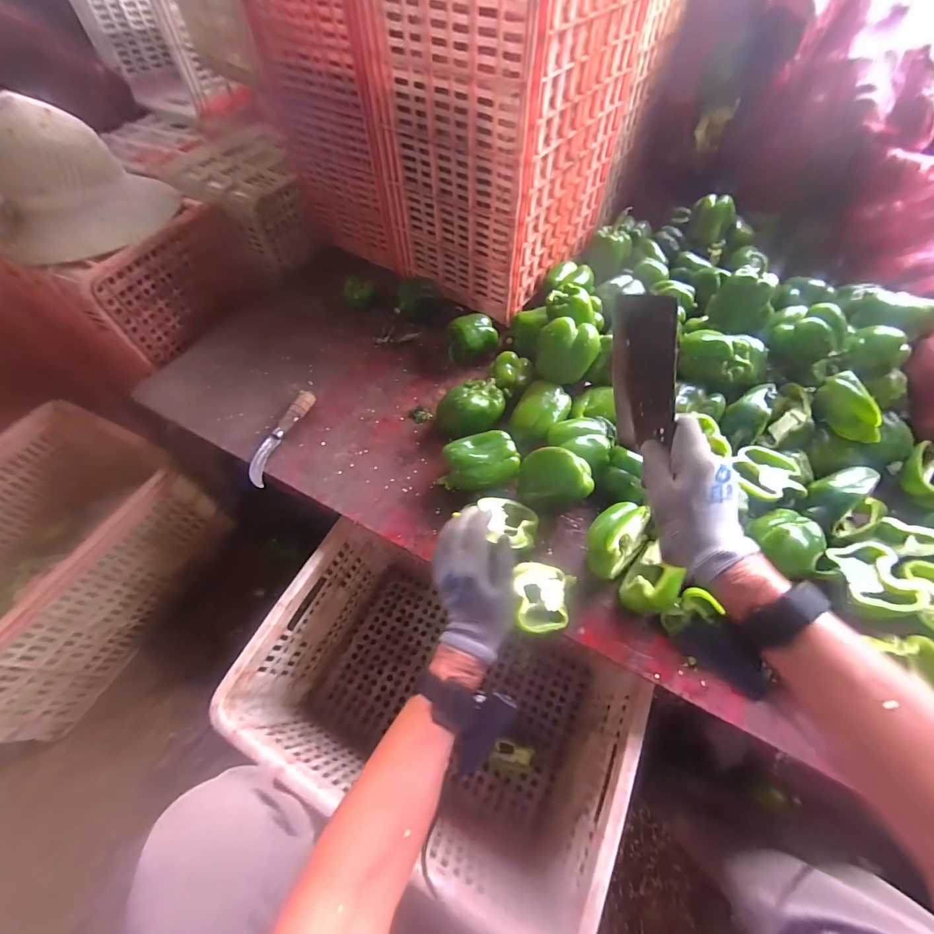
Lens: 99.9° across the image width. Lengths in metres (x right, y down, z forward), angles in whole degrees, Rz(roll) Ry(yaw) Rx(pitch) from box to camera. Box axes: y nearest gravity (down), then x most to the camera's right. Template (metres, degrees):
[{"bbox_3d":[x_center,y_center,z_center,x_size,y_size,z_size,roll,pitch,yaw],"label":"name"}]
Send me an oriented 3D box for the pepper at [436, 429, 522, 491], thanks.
[{"bbox_3d":[0.018,-0.002,0.602,0.124,0.074,0.081,-10,58,-6],"label":"pepper"}]

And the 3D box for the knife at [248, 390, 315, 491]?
[{"bbox_3d":[-0.327,-0.062,0.688,0.044,0.022,0.197,11,58,8],"label":"knife"}]

